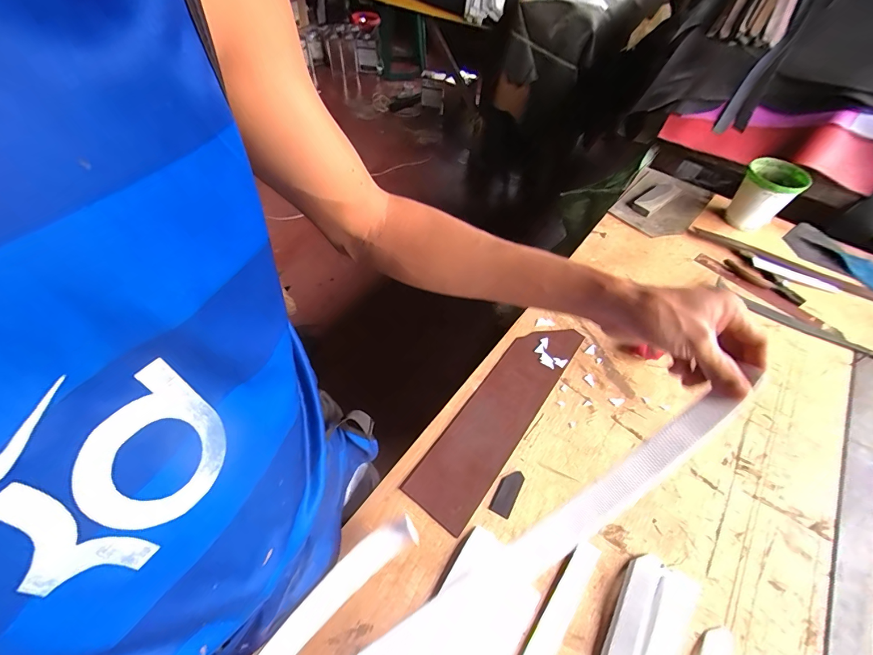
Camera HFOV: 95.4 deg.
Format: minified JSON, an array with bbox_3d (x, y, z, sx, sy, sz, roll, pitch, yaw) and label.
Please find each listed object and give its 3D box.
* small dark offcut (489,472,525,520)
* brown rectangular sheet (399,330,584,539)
[{"bbox_3d":[0.099,0.231,0.556,0.029,0.004,0.067,26,55,16],"label":"small dark offcut"},{"bbox_3d":[0.107,0.126,0.643,0.102,0.011,0.402,28,55,24],"label":"brown rectangular sheet"}]

